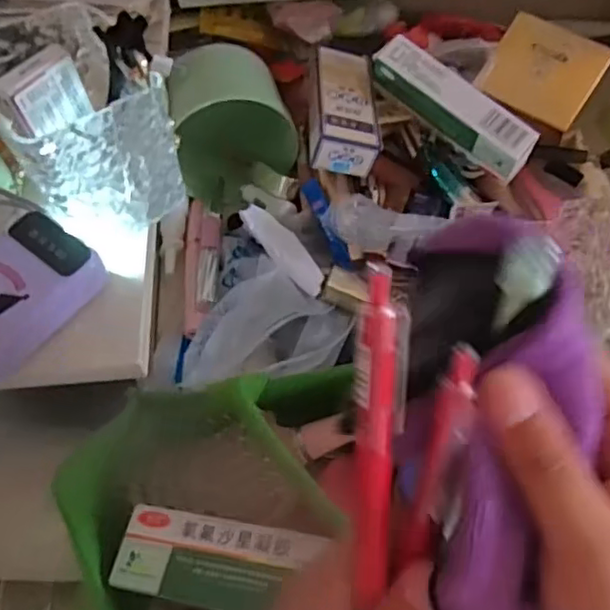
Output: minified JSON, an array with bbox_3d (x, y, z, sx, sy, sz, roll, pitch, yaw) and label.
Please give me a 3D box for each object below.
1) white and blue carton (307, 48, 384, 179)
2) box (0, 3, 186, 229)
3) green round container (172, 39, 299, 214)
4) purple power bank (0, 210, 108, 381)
[{"bbox_3d":[0.027,-0.149,0.491,0.050,0.032,0.116,6,54,-11],"label":"white and blue carton"},{"bbox_3d":[-0.135,-0.109,0.377,0.083,0.083,0.103,-35,64,-18],"label":"box"},{"bbox_3d":[-0.060,-0.146,0.521,0.091,0.096,0.090,-1,59,1],"label":"green round container"},{"bbox_3d":[-0.167,-0.004,0.360,0.066,0.019,0.096,33,65,20],"label":"purple power bank"}]

